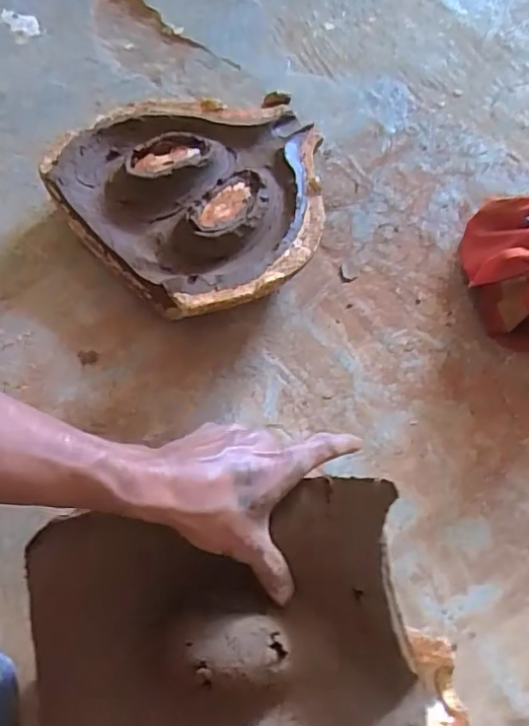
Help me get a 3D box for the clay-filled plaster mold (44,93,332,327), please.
[{"bbox_3d":[-0.053,-0.180,0.584,0.259,0.066,0.271,0,65,0],"label":"clay-filled plaster mold"}]

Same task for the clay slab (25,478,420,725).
[{"bbox_3d":[-0.025,0.227,0.352,0.251,0.059,0.268,-7,65,-4],"label":"clay slab"}]

